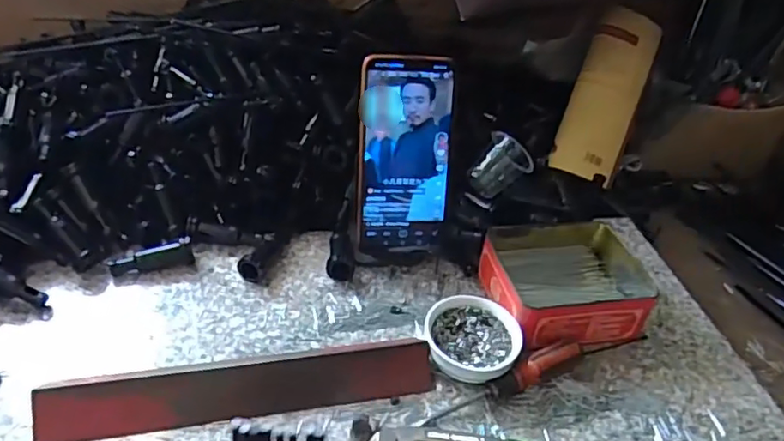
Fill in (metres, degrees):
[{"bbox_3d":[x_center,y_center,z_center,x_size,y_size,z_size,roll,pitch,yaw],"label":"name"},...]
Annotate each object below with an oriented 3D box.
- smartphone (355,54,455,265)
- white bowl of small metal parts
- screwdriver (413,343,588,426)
[{"bbox_3d":[0.010,-0.046,0.511,0.077,0.176,0.013,1,18,-8],"label":"smartphone"},{"bbox_3d":[0.061,0.092,0.465,0.071,0.024,0.067,4,38,-3],"label":"white bowl of small metal parts"},{"bbox_3d":[0.080,0.119,0.435,0.133,0.023,0.018,-16,44,-27],"label":"screwdriver"}]

